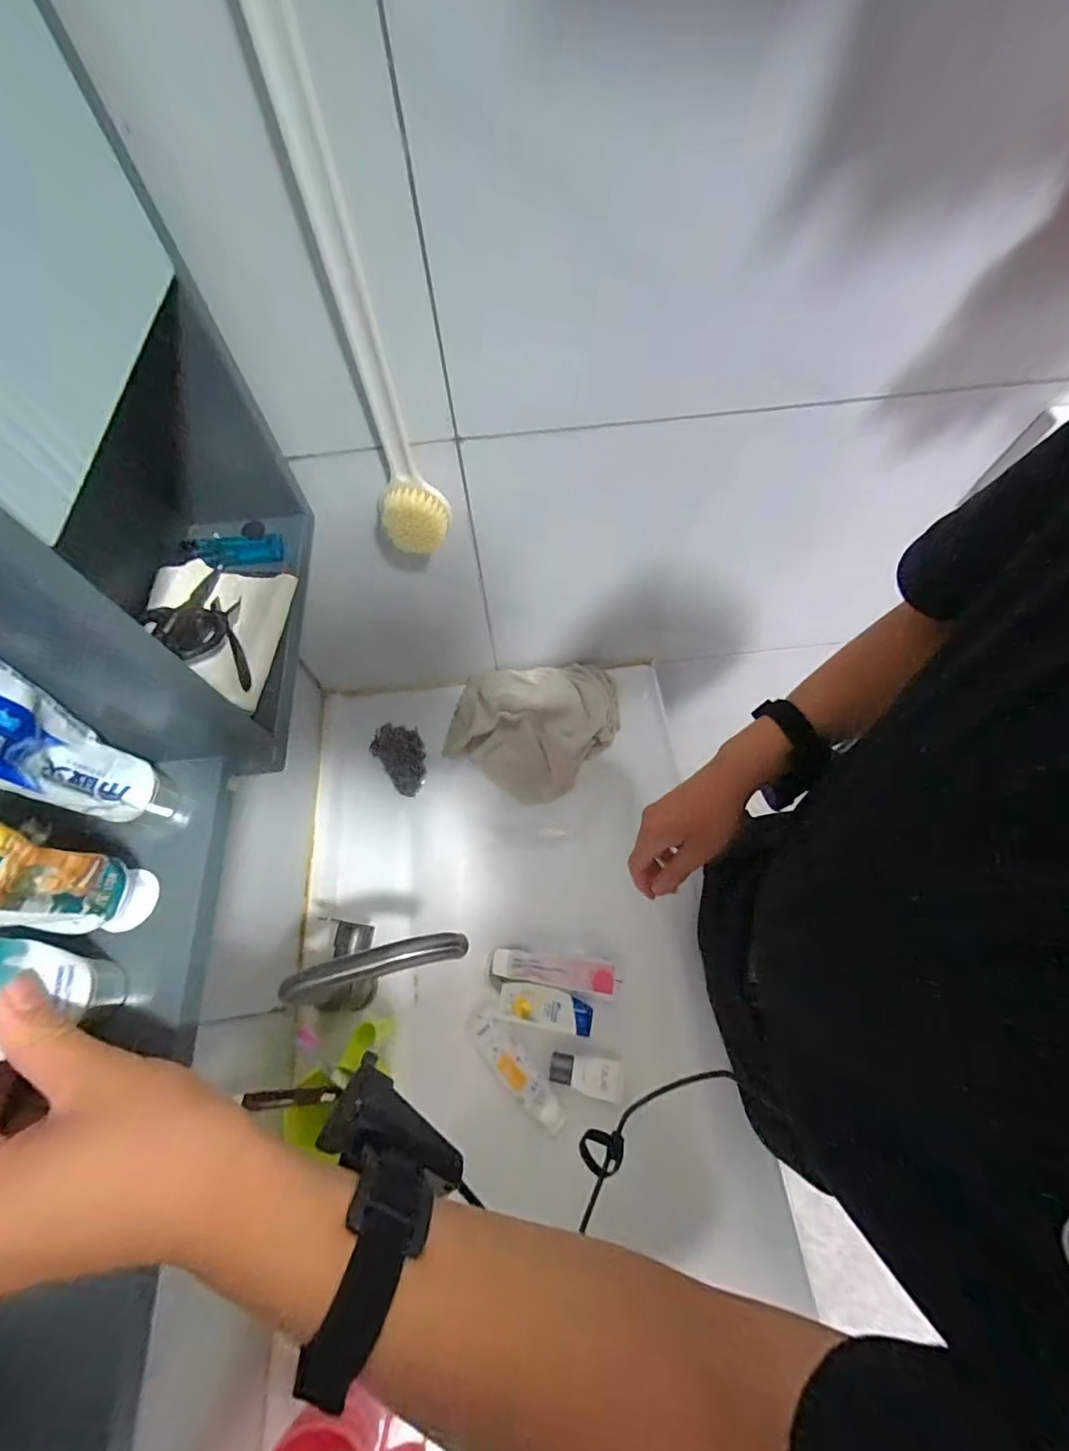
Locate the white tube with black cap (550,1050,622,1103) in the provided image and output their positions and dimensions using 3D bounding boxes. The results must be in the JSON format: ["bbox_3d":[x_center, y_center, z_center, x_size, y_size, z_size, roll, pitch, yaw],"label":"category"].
[{"bbox_3d":[0.065,0.446,0.641,0.090,0.023,0.042,6,64,5],"label":"white tube with black cap"}]

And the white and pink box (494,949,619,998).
[{"bbox_3d":[0.026,0.340,0.700,0.170,0.034,0.044,7,64,5],"label":"white and pink box"}]

